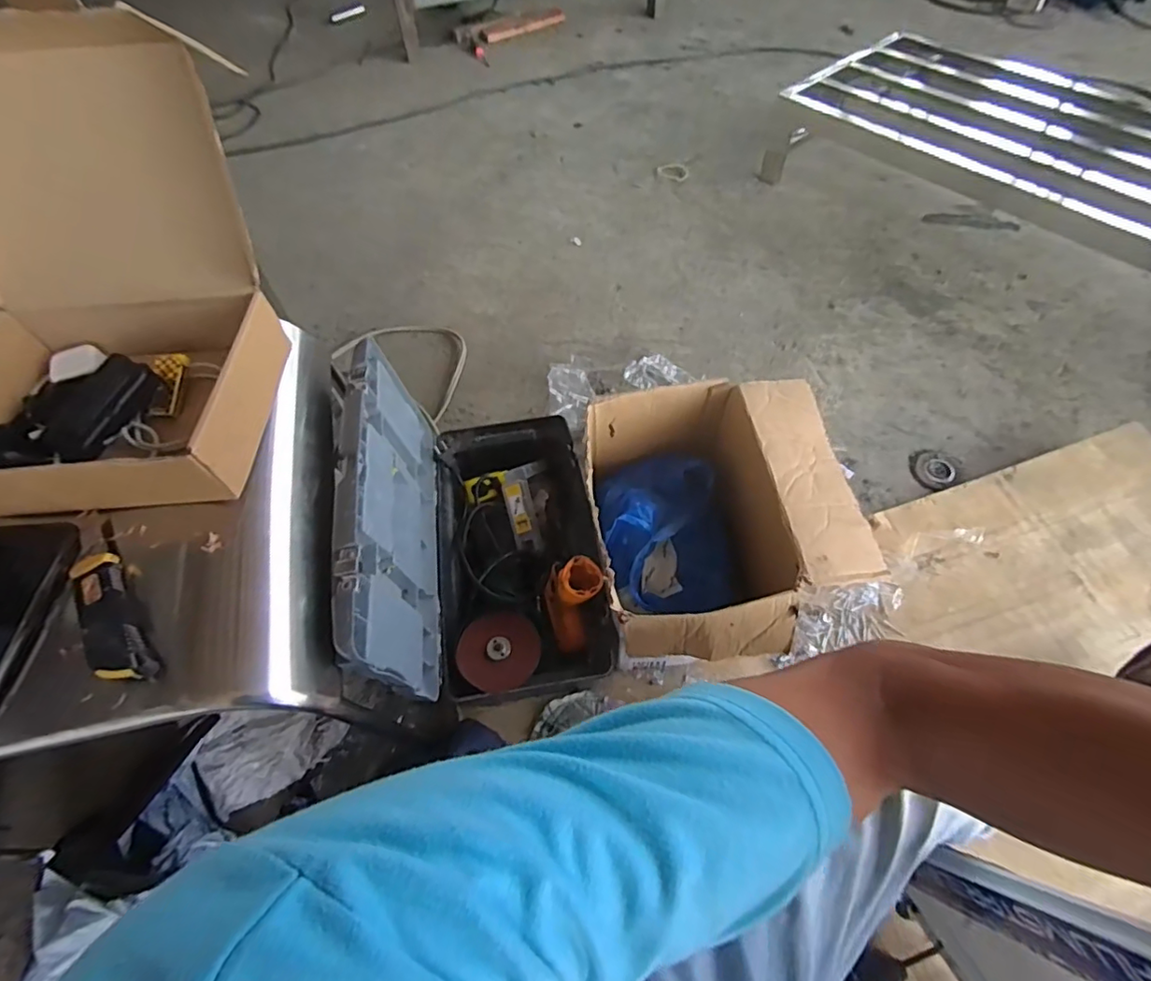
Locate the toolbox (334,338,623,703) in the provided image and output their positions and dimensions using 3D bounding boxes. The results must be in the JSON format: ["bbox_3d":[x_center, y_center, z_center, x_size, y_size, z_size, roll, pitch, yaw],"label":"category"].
[{"bbox_3d":[-0.115,0.032,0.717,0.250,0.305,0.400,-10,57,-4],"label":"toolbox"}]

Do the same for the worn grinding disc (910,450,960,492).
[{"bbox_3d":[0.622,-0.039,0.974,0.086,0.008,0.075,-33,63,-16],"label":"worn grinding disc"}]

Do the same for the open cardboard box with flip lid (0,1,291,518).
[{"bbox_3d":[-0.448,-0.208,0.493,0.282,0.270,0.362,-5,57,-1],"label":"open cardboard box with flip lid"}]

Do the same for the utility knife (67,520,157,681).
[{"bbox_3d":[-0.387,0.090,0.459,0.038,0.032,0.175,-35,62,-18],"label":"utility knife"}]

